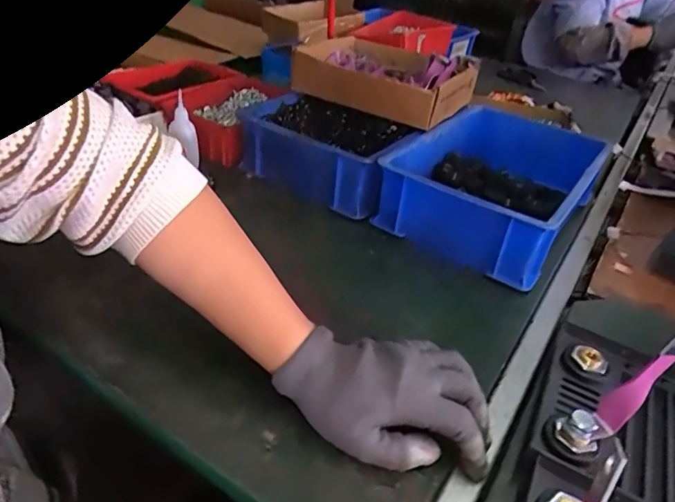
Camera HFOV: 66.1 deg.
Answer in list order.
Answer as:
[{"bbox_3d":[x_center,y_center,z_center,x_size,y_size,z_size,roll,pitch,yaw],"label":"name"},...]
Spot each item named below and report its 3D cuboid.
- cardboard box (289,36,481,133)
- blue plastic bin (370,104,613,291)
[{"bbox_3d":[0.071,-0.246,0.725,0.211,0.051,0.185,22,37,21],"label":"cardboard box"},{"bbox_3d":[0.195,-0.084,0.640,0.195,0.098,0.283,25,38,25],"label":"blue plastic bin"}]

